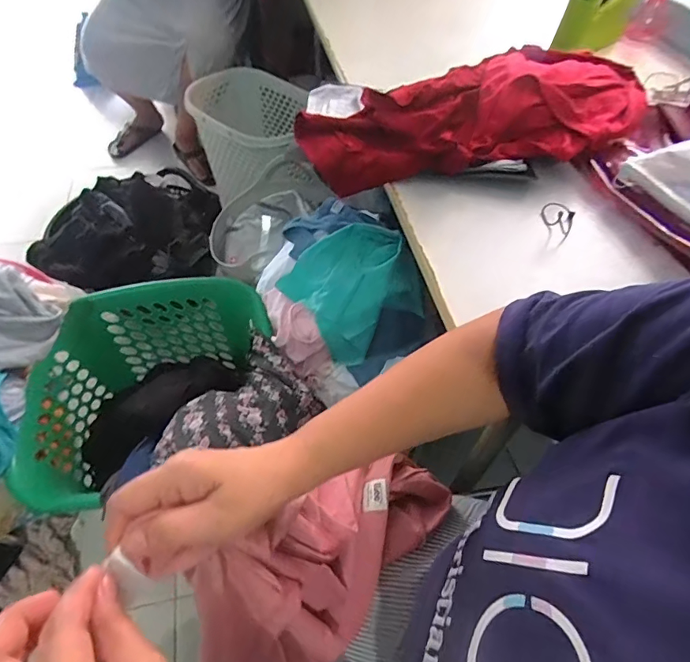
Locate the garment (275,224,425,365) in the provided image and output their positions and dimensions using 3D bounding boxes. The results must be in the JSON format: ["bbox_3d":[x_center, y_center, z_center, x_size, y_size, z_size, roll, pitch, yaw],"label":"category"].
[{"bbox_3d":[0.015,-0.080,0.752,0.173,0.110,0.201,-29,59,-21],"label":"garment"}]

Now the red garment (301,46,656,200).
[{"bbox_3d":[0.189,-0.297,0.639,0.491,0.104,0.188,-9,54,-8],"label":"red garment"}]

